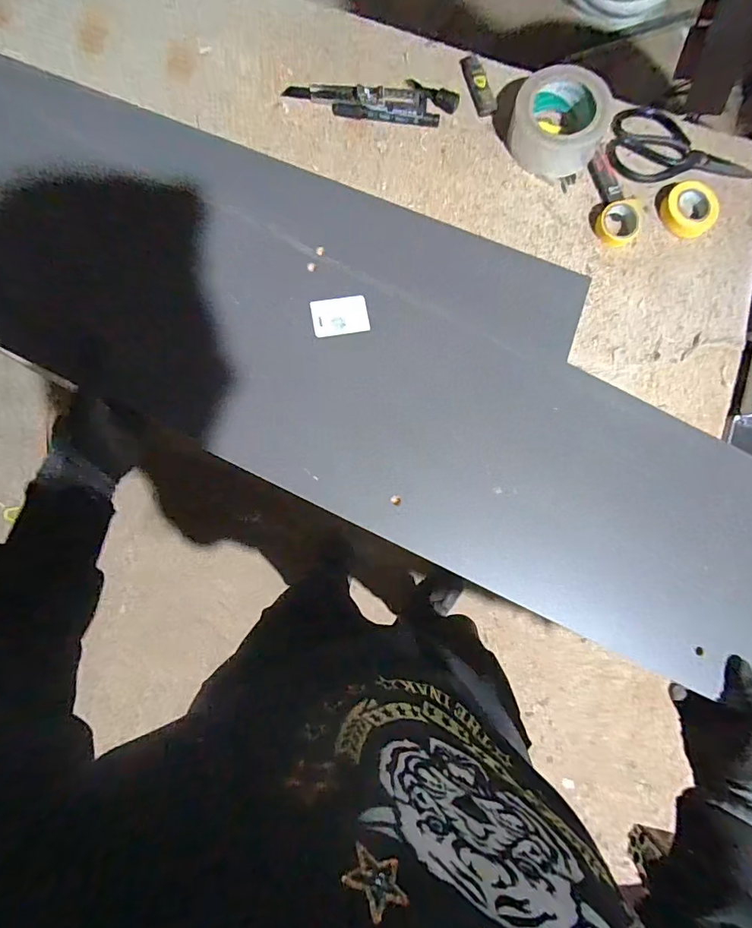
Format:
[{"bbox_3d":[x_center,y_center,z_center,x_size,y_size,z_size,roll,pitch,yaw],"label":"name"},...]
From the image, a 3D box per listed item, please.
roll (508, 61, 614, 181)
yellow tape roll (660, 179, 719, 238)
[{"bbox_3d":[0.227,-0.423,0.562,0.120,0.053,0.110,0,84,-5],"label":"roll"},{"bbox_3d":[0.394,-0.320,0.572,0.063,0.019,0.066,0,84,-5],"label":"yellow tape roll"}]

